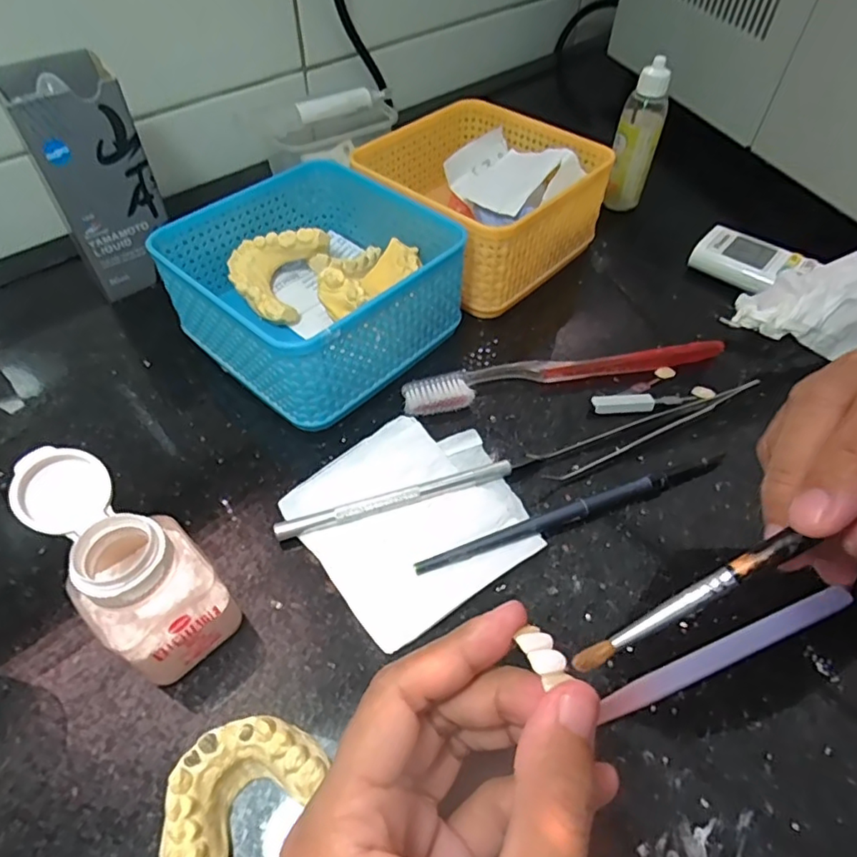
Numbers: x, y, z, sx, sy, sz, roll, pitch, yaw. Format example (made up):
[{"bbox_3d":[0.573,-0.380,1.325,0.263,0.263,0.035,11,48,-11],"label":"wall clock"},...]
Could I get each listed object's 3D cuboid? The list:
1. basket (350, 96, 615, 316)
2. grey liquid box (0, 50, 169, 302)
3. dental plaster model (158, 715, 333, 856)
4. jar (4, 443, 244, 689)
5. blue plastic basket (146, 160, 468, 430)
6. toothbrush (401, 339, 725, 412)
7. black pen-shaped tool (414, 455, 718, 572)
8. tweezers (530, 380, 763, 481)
[{"bbox_3d":[0.032,-0.153,0.384,0.131,0.073,0.131,37,58,26],"label":"basket"},{"bbox_3d":[-0.200,-0.149,0.343,0.058,0.123,0.056,-26,55,-21],"label":"grey liquid box"},{"bbox_3d":[-0.064,0.122,0.186,0.035,0.025,0.055,36,58,26],"label":"dental plaster model"},{"bbox_3d":[-0.111,0.053,0.207,0.068,0.075,0.043,27,55,20],"label":"jar"},{"bbox_3d":[-0.064,-0.082,0.323,0.129,0.066,0.129,35,58,25],"label":"blue plastic basket"},{"bbox_3d":[0.078,-0.033,0.319,0.186,0.012,0.021,-9,51,-9],"label":"toothbrush"},{"bbox_3d":[0.071,0.038,0.264,0.162,0.009,0.008,-16,52,-14],"label":"black pen-shaped tool"},{"bbox_3d":[0.118,-0.002,0.296,0.131,0.010,0.019,-17,52,-15],"label":"tweezers"}]

